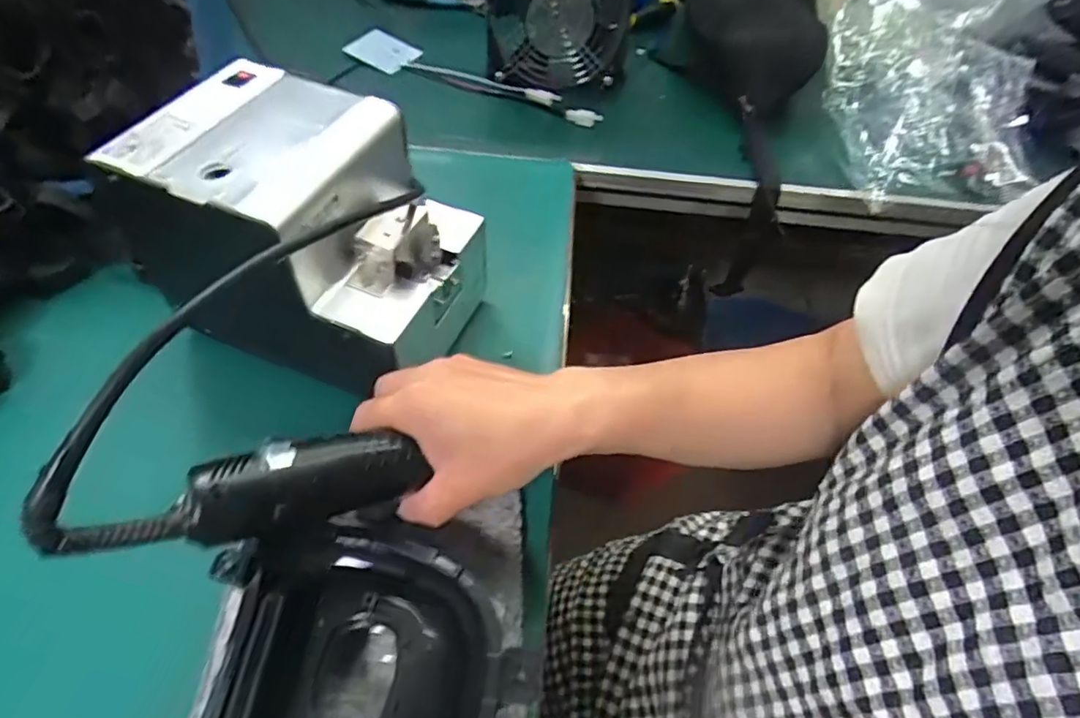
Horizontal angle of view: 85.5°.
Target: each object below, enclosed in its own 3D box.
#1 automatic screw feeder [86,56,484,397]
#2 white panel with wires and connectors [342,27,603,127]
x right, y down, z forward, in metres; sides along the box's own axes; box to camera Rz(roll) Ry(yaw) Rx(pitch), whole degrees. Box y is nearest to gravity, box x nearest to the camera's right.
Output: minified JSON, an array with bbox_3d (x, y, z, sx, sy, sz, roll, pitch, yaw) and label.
[{"bbox_3d":[-0.145,-0.078,0.381,0.181,0.142,0.130,21,54,10],"label":"automatic screw feeder"},{"bbox_3d":[-0.072,-0.322,0.668,0.307,0.026,0.052,22,55,10],"label":"white panel with wires and connectors"}]

